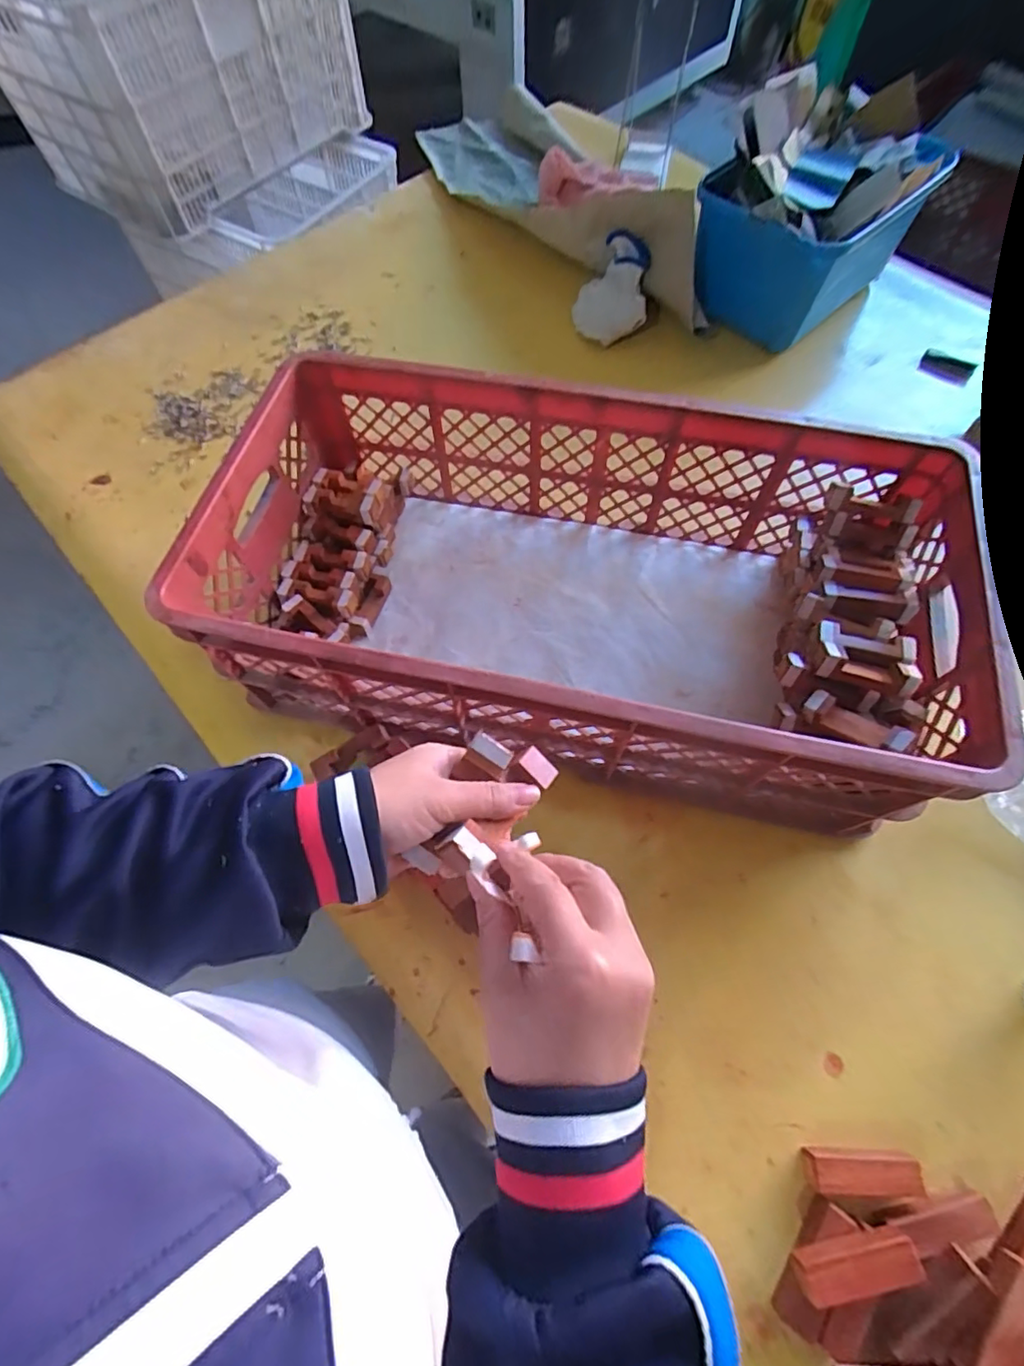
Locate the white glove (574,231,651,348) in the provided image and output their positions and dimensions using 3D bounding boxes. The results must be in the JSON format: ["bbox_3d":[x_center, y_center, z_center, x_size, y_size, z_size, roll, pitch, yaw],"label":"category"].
[{"bbox_3d":[0.141,-0.562,0.813,0.100,0.092,0.110,3,65,3],"label":"white glove"}]

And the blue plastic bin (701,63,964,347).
[{"bbox_3d":[0.408,-0.633,0.779,0.234,0.200,0.292,31,70,14],"label":"blue plastic bin"}]

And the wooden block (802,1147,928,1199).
[{"bbox_3d":[0.255,0.357,0.415,0.072,0.023,0.024,-1,65,1],"label":"wooden block"}]

